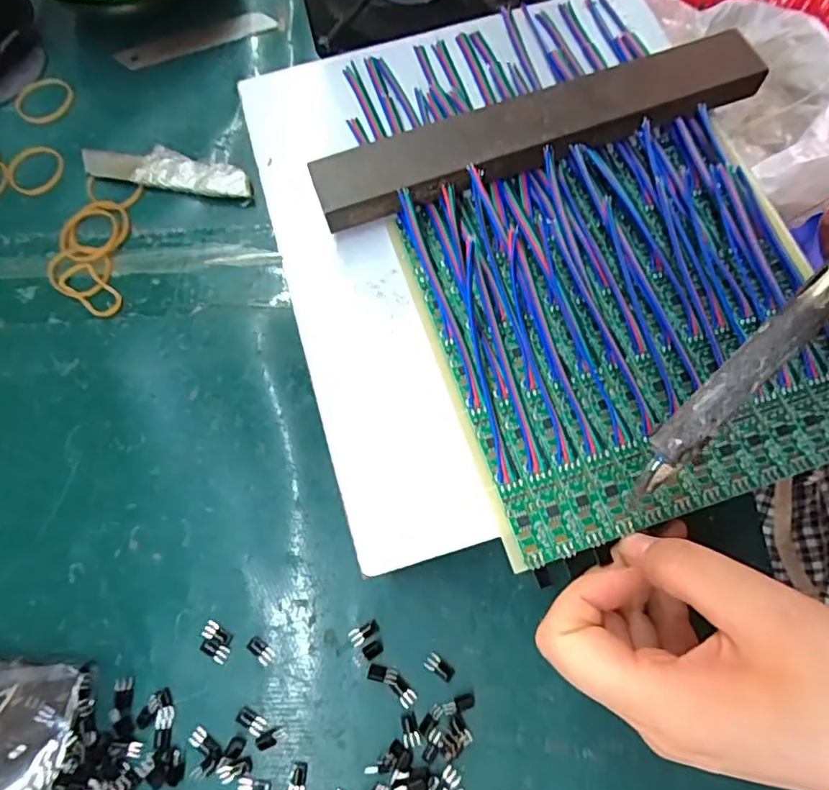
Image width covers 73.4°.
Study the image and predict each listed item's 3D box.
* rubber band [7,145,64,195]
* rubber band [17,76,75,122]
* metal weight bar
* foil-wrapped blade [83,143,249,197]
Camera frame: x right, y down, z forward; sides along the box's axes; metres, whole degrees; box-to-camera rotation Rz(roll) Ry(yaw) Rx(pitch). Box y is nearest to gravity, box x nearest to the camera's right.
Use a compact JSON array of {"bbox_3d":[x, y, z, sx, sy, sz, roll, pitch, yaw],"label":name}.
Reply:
[{"bbox_3d":[-0.213,-0.127,0.313,0.031,0.004,0.030,0,71,1],"label":"rubber band"},{"bbox_3d":[-0.219,-0.175,0.331,0.030,0.004,0.034,41,77,13],"label":"rubber band"},{"bbox_3d":[0.057,-0.120,0.255,0.206,0.022,0.035,-20,72,-6],"label":"metal weight bar"},{"bbox_3d":[-0.138,-0.124,0.306,0.098,0.008,0.020,12,72,5],"label":"foil-wrapped blade"}]

